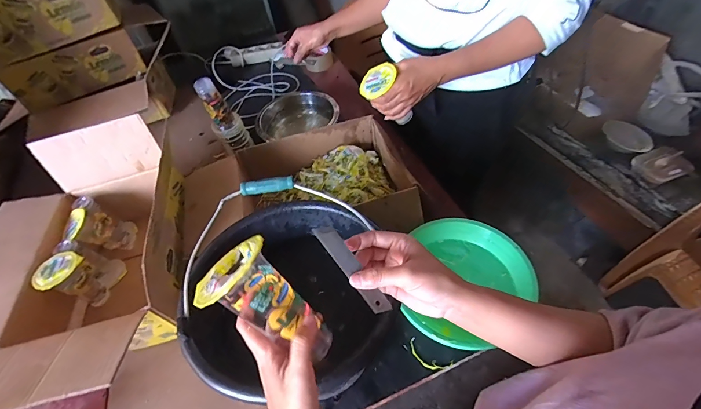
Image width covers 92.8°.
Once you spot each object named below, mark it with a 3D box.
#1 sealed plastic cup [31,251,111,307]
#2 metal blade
[{"bbox_3d":[-0.520,0.147,0.634,0.069,0.114,0.075,-3,51,4],"label":"sealed plastic cup"},{"bbox_3d":[0.003,0.061,0.311,0.018,0.006,0.101,-39,99,-19],"label":"metal blade"}]

